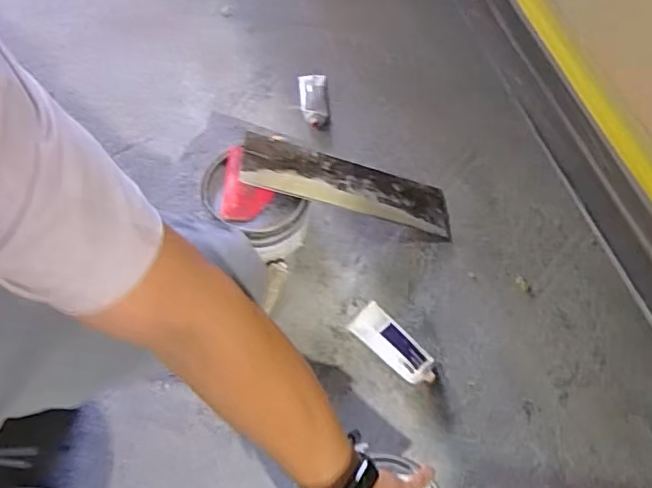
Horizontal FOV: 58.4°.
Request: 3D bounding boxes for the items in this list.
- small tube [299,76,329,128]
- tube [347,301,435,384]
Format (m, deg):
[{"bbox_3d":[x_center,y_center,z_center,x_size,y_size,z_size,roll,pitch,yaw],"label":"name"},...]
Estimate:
[{"bbox_3d":[-0.020,-0.242,0.971,0.047,0.012,0.109,-4,69,-2],"label":"small tube"},{"bbox_3d":[0.096,0.142,0.819,0.132,0.025,0.056,41,74,14],"label":"tube"}]

